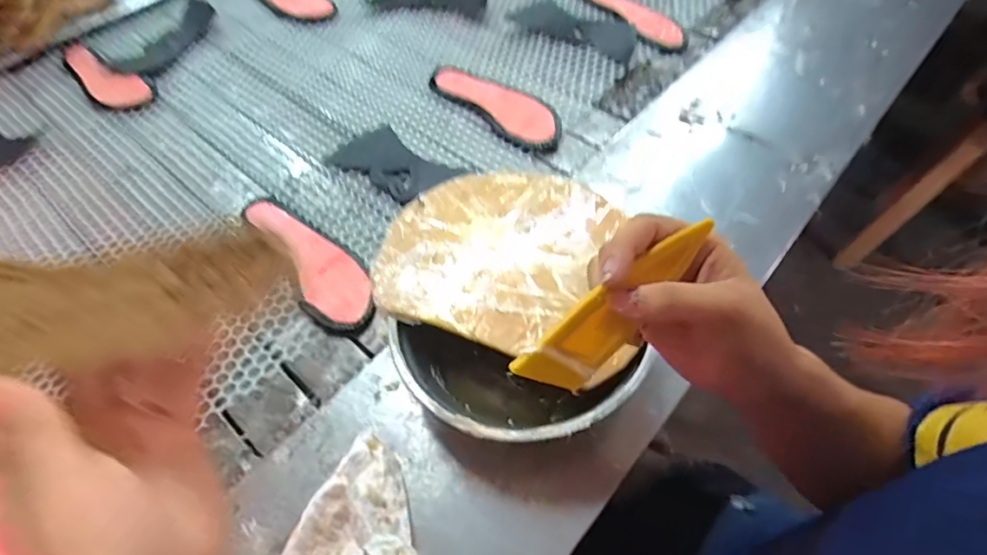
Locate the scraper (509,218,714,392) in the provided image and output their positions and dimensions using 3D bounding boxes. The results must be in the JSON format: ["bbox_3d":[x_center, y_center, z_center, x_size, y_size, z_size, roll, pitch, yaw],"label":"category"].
[{"bbox_3d":[0.065,0.014,0.256,0.120,0.004,0.032,-42,101,-6],"label":"scraper"}]

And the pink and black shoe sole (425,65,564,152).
[{"bbox_3d":[0.004,-0.249,0.718,0.078,0.014,0.239,-39,62,-23],"label":"pink and black shoe sole"}]

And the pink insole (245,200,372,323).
[{"bbox_3d":[-0.207,-0.024,0.573,0.064,0.019,0.205,-40,62,-23],"label":"pink insole"}]

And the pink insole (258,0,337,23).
[{"bbox_3d":[-0.374,-0.509,0.907,0.220,0.021,0.076,34,63,23],"label":"pink insole"}]

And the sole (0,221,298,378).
[{"bbox_3d":[-0.203,0.015,0.229,0.217,0.010,0.070,-11,55,-1],"label":"sole"}]

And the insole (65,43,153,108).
[{"bbox_3d":[-0.607,-0.315,0.784,0.221,0.022,0.060,34,63,23],"label":"insole"}]

